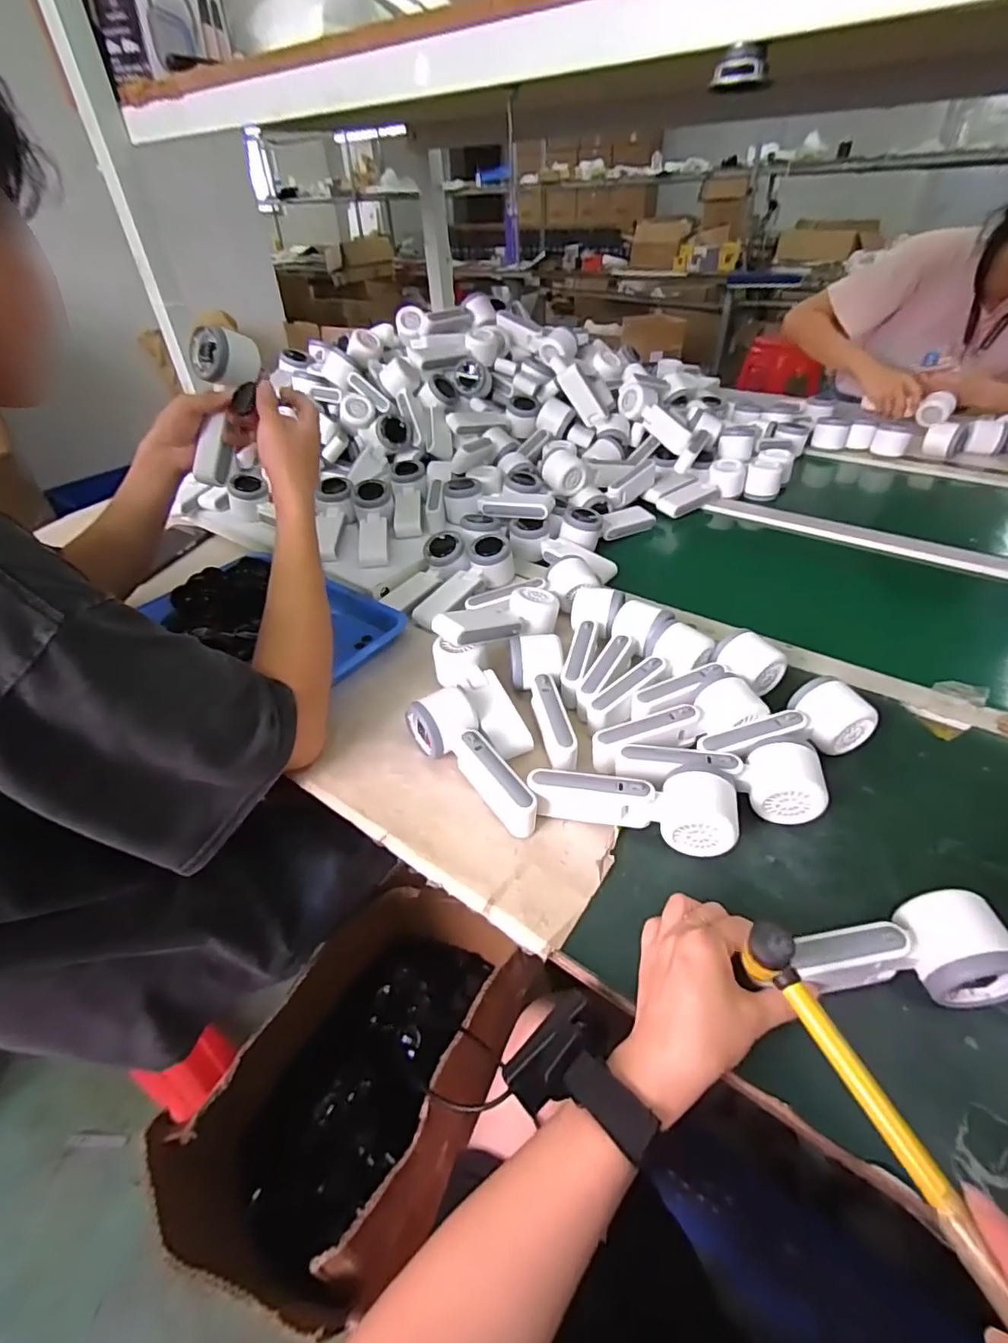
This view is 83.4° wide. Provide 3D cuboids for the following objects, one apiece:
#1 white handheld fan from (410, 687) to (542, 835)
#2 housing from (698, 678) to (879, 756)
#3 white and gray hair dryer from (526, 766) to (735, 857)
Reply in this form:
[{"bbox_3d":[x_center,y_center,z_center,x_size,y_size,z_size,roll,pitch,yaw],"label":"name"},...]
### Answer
[{"bbox_3d":[-0.031,0.081,0.507,0.062,0.048,0.152,-20,45,-18],"label":"white handheld fan"},{"bbox_3d":[0.254,0.052,0.522,0.165,0.055,0.058,-10,42,-8],"label":"housing"},{"bbox_3d":[0.106,0.105,0.471,0.161,0.055,0.062,10,43,14],"label":"white and gray hair dryer"}]

